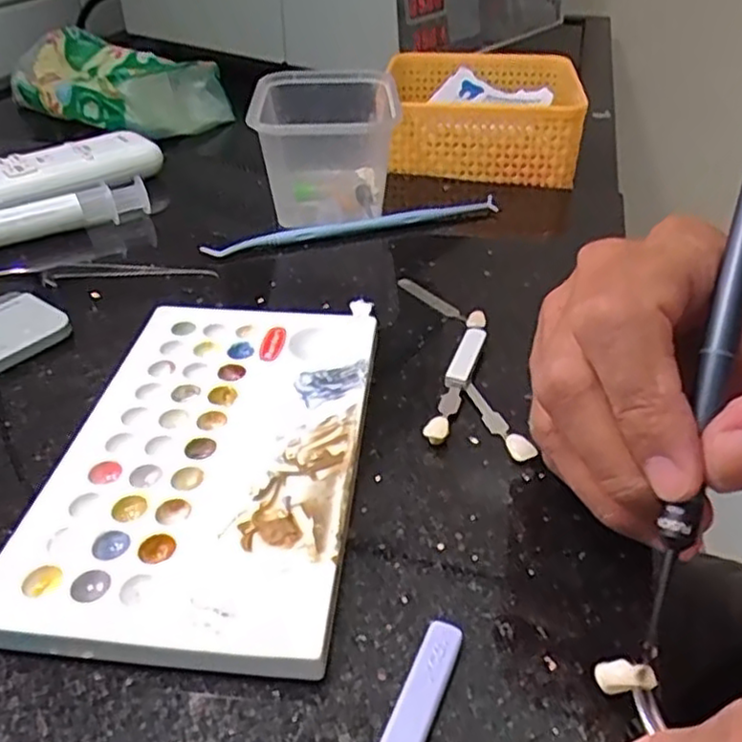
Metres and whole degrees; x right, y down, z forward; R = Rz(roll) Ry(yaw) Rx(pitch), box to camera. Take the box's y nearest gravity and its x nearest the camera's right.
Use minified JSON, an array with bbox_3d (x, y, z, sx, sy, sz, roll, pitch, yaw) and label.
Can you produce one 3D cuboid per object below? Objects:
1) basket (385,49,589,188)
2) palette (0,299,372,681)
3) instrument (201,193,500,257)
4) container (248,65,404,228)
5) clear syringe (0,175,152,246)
[{"bbox_3d":[0.073,-0.181,0.485,0.134,0.044,0.137,6,37,8],"label":"basket"},{"bbox_3d":[-0.051,0.026,0.235,0.091,0.012,0.157,3,37,4],"label":"palette"},{"bbox_3d":[-0.008,-0.079,0.378,0.162,0.009,0.011,-12,38,-16],"label":"instrument"},{"bbox_3d":[-0.028,-0.131,0.405,0.083,0.060,0.092,0,37,0],"label":"container"},{"bbox_3d":[-0.183,-0.080,0.372,0.125,0.017,0.020,-23,42,-27],"label":"clear syringe"}]

